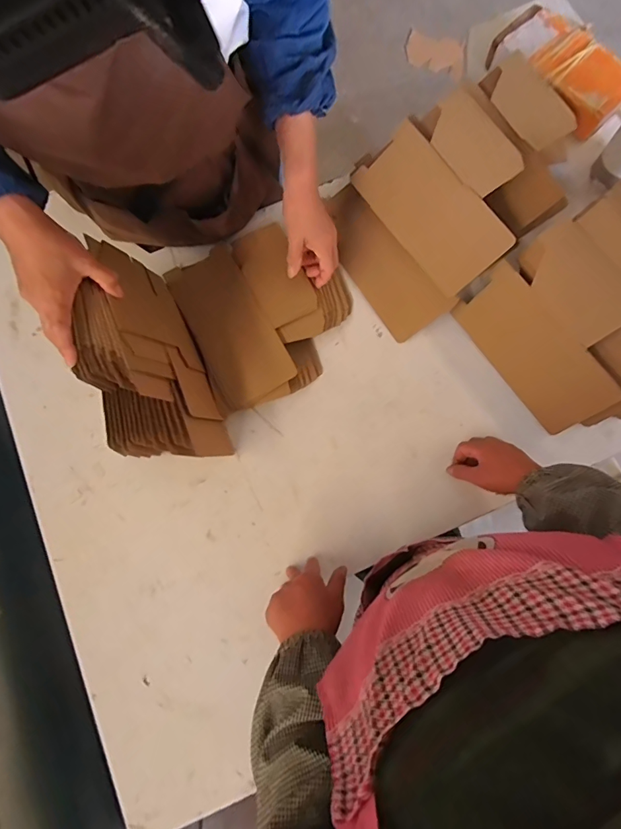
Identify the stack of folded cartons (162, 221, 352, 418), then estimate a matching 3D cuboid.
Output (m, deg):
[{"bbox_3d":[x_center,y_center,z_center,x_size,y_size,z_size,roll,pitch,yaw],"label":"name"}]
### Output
[{"bbox_3d":[-0.061,-0.159,0.659,0.255,0.059,0.246,-23,80,-5],"label":"stack of folded cartons"}]

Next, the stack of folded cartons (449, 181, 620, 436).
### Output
[{"bbox_3d":[0.419,-0.149,0.576,0.332,0.071,0.270,-38,86,20],"label":"stack of folded cartons"}]

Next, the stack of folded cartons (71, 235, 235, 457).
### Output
[{"bbox_3d":[-0.227,-0.076,0.577,0.132,0.206,0.284,-20,78,-2],"label":"stack of folded cartons"}]

